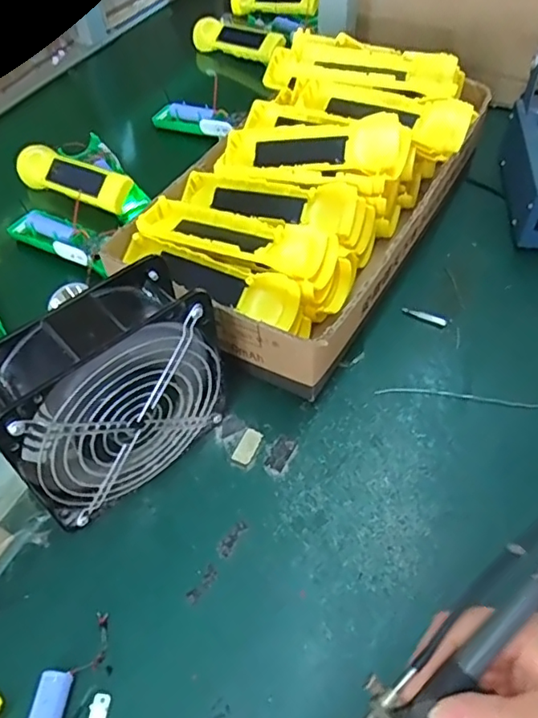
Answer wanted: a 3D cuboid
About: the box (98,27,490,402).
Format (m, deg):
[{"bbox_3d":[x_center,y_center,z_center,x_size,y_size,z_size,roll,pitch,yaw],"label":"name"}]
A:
[{"bbox_3d":[0.035,-0.160,0.537,0.224,0.141,0.360,26,57,14],"label":"box"}]

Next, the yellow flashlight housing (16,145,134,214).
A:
[{"bbox_3d":[-0.229,-0.209,0.664,0.169,0.027,0.051,28,94,25],"label":"yellow flashlight housing"}]

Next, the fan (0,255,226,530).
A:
[{"bbox_3d":[-0.107,0.026,0.388,0.147,0.147,0.066,-36,59,-24],"label":"fan"}]

